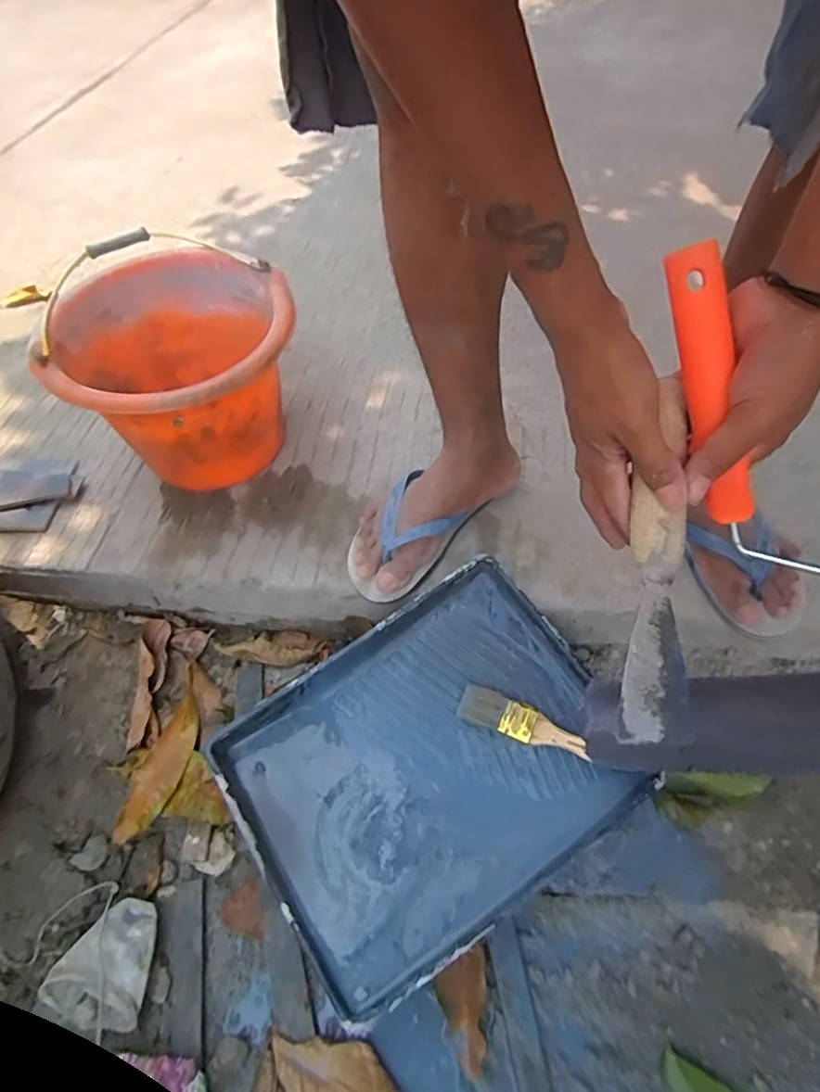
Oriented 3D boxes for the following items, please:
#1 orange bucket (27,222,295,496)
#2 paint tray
[{"bbox_3d":[-0.266,-0.207,0.719,0.261,0.204,0.307,-7,53,-2],"label":"orange bucket"},{"bbox_3d":[0.015,0.203,0.556,0.343,0.091,0.276,-29,56,-17],"label":"paint tray"}]

